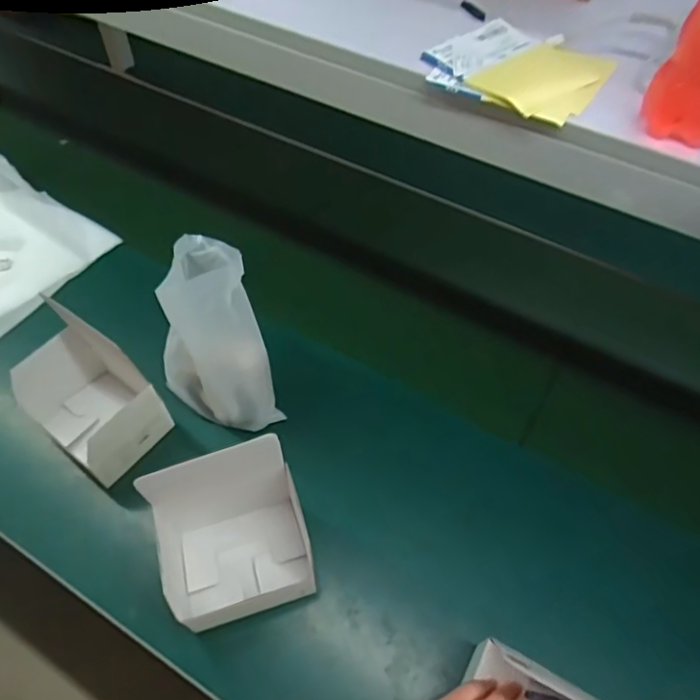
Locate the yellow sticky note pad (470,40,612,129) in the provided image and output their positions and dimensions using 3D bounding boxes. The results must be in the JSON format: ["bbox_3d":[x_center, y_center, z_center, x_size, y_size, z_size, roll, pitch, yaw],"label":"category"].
[{"bbox_3d":[0.158,-0.221,0.455,0.083,0.006,0.112,34,60,20],"label":"yellow sticky note pad"}]

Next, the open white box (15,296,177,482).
[{"bbox_3d":[-0.335,0.071,0.727,0.157,0.107,0.113,33,59,19],"label":"open white box"}]

